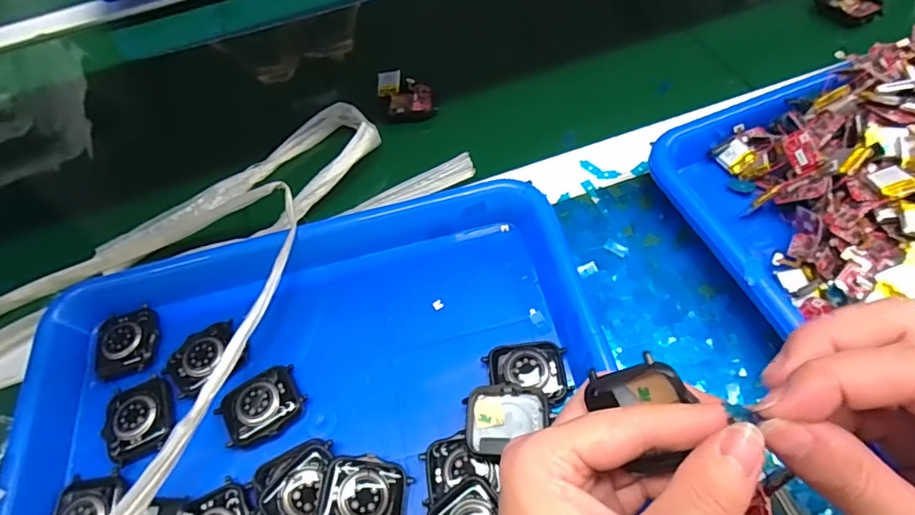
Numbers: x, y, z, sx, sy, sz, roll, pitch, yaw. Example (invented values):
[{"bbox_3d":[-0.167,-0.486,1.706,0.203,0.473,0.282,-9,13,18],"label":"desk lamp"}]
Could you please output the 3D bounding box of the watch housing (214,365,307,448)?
[{"bbox_3d":[-0.114,0.087,0.299,0.045,0.012,0.036,-32,60,-12],"label":"watch housing"}]

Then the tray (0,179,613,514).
[{"bbox_3d":[-0.080,0.087,0.292,0.329,0.038,0.266,-14,58,-2],"label":"tray"}]

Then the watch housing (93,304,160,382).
[{"bbox_3d":[-0.212,0.054,0.327,0.037,0.011,0.042,-19,58,-4],"label":"watch housing"}]

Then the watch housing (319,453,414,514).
[{"bbox_3d":[-0.046,0.123,0.262,0.044,0.010,0.037,11,58,-13],"label":"watch housing"}]

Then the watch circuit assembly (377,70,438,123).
[{"bbox_3d":[-0.044,-0.138,0.437,0.042,0.023,0.043,-15,58,-2],"label":"watch circuit assembly"}]

